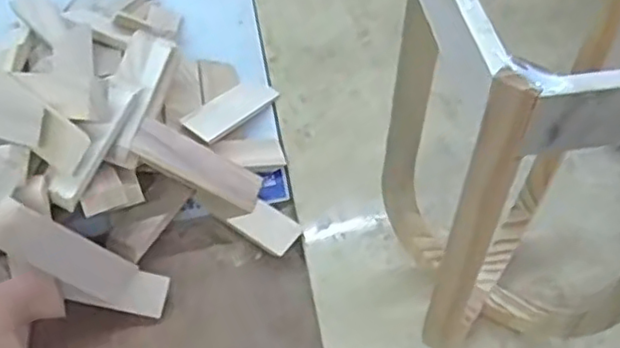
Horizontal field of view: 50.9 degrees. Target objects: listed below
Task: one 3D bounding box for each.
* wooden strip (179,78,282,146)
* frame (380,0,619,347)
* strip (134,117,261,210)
[{"bbox_3d":[-0.064,-0.054,0.530,0.033,0.010,0.103,41,37,6],"label":"wooden strip"},{"bbox_3d":[0.119,-0.007,0.348,0.119,0.256,0.133,-9,56,-2],"label":"frame"},{"bbox_3d":[-0.079,-0.006,0.471,0.098,0.011,0.028,30,57,-18],"label":"strip"}]

